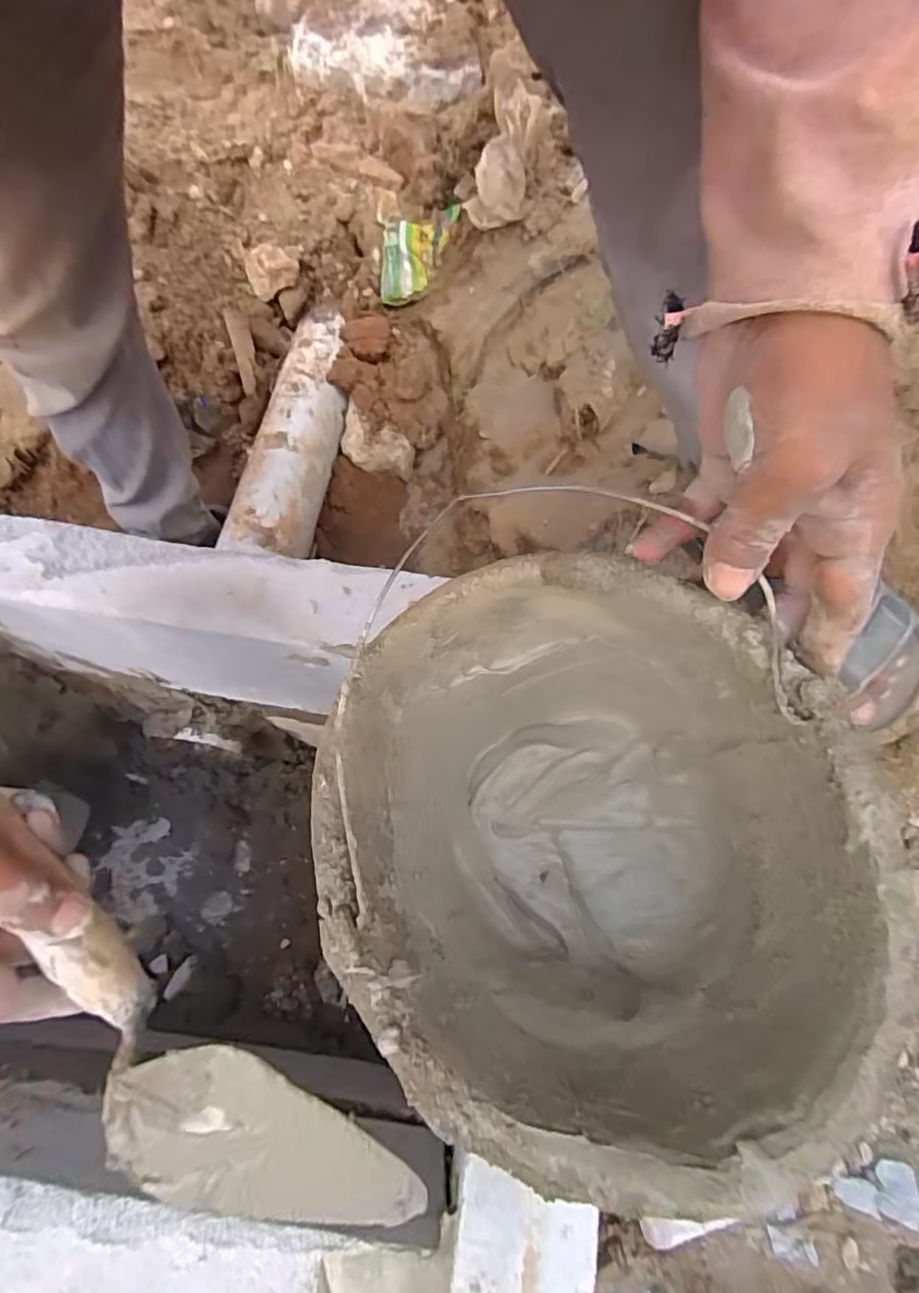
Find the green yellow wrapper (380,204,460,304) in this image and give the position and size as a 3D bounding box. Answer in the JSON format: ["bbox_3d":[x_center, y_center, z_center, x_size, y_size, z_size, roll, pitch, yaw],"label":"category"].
[{"bbox_3d":[-0.063,-0.579,0.894,0.109,0.007,0.127,6,98,11],"label":"green yellow wrapper"}]

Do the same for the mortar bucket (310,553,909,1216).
[{"bbox_3d":[0.046,0.098,0.295,0.216,0.178,0.215,0,66,-1],"label":"mortar bucket"}]

